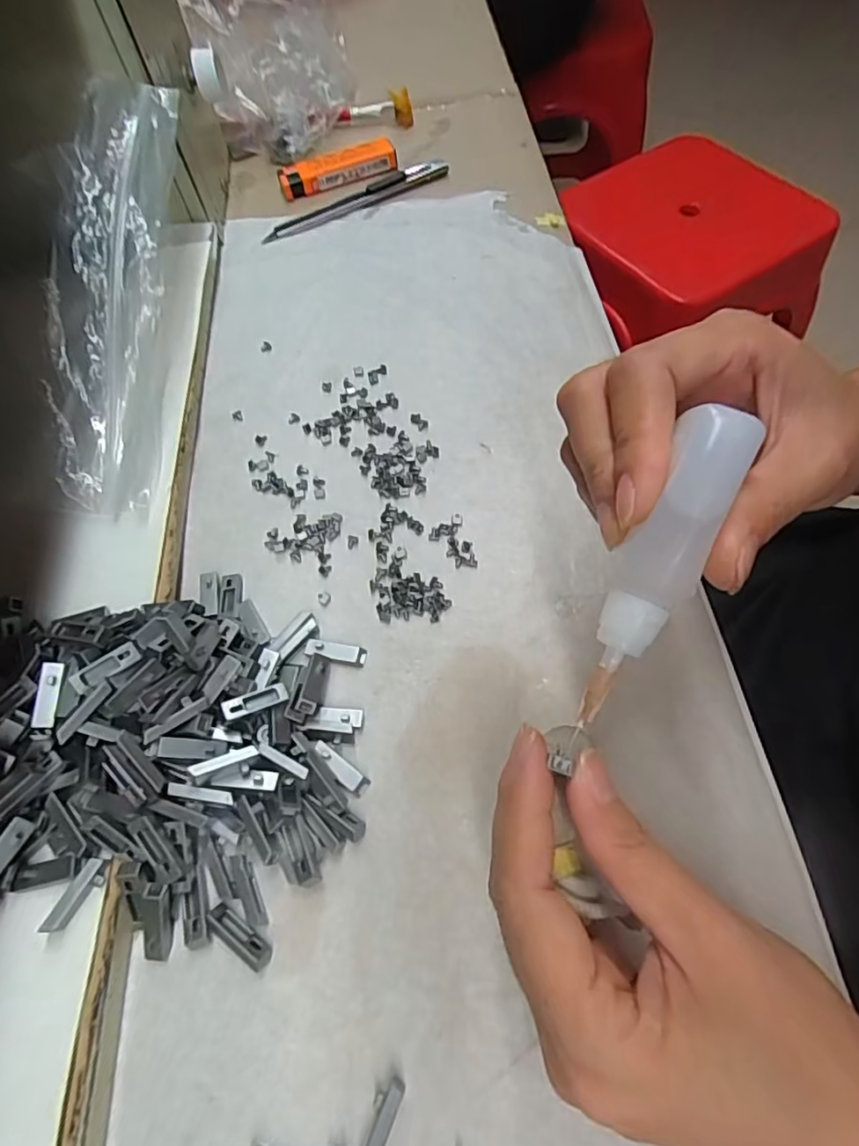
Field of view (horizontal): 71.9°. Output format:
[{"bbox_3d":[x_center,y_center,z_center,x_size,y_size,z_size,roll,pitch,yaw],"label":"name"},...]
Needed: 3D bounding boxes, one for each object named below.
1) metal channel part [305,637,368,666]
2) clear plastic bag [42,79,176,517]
[{"bbox_3d":[-0.039,0.032,0.245,0.025,0.005,0.009,10,63,9],"label":"metal channel part"},{"bbox_3d":[-0.141,-0.134,0.276,0.043,0.053,0.217,1,85,4],"label":"clear plastic bag"}]

